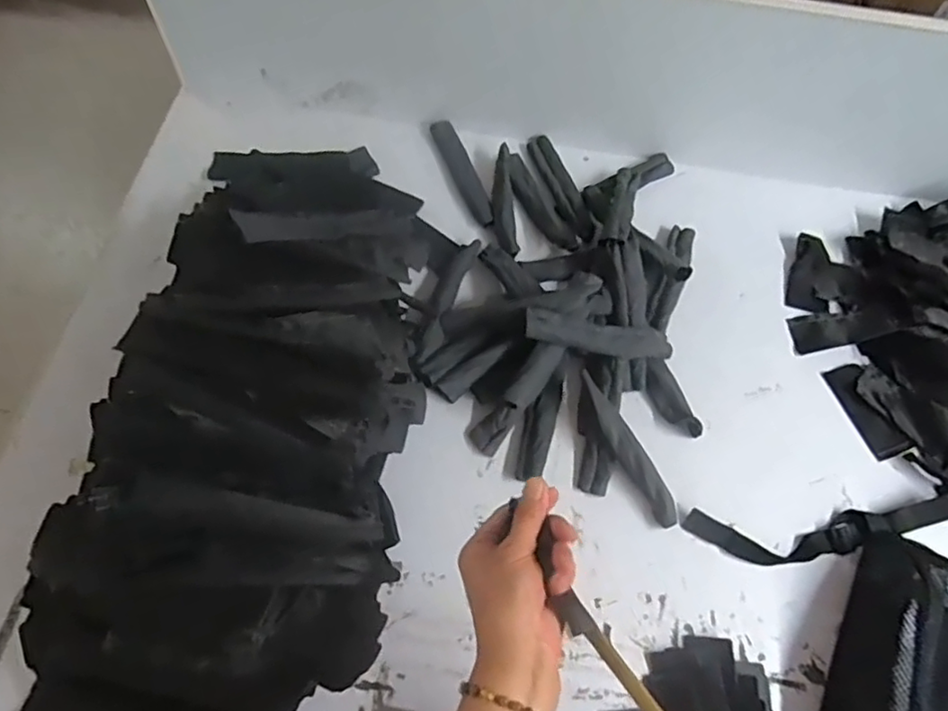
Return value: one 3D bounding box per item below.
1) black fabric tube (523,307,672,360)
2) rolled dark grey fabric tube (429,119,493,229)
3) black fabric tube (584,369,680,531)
[{"bbox_3d":[0.143,-0.022,0.717,0.181,0.027,0.039,9,62,-18],"label":"black fabric tube"},{"bbox_3d":[-0.012,-0.250,0.881,0.032,0.034,0.186,-19,66,-13],"label":"rolled dark grey fabric tube"},{"bbox_3d":[0.170,0.102,0.696,0.029,0.016,0.182,-28,83,-16],"label":"black fabric tube"}]

